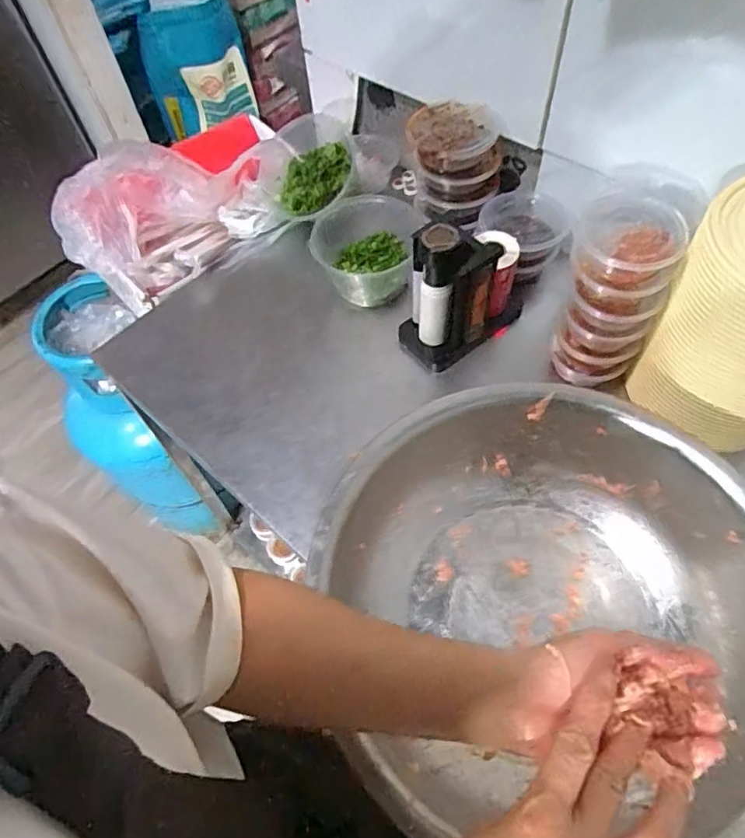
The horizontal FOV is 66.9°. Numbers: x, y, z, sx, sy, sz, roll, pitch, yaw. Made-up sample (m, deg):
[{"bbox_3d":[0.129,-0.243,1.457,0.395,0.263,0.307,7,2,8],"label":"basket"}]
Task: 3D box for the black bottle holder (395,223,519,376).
[{"bbox_3d":[0.108,-0.154,0.637,0.145,0.168,0.079,-29,61,-13],"label":"black bottle holder"}]

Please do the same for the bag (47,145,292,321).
[{"bbox_3d":[-0.280,-0.288,0.805,0.298,0.131,0.200,-33,62,-15],"label":"bag"}]

